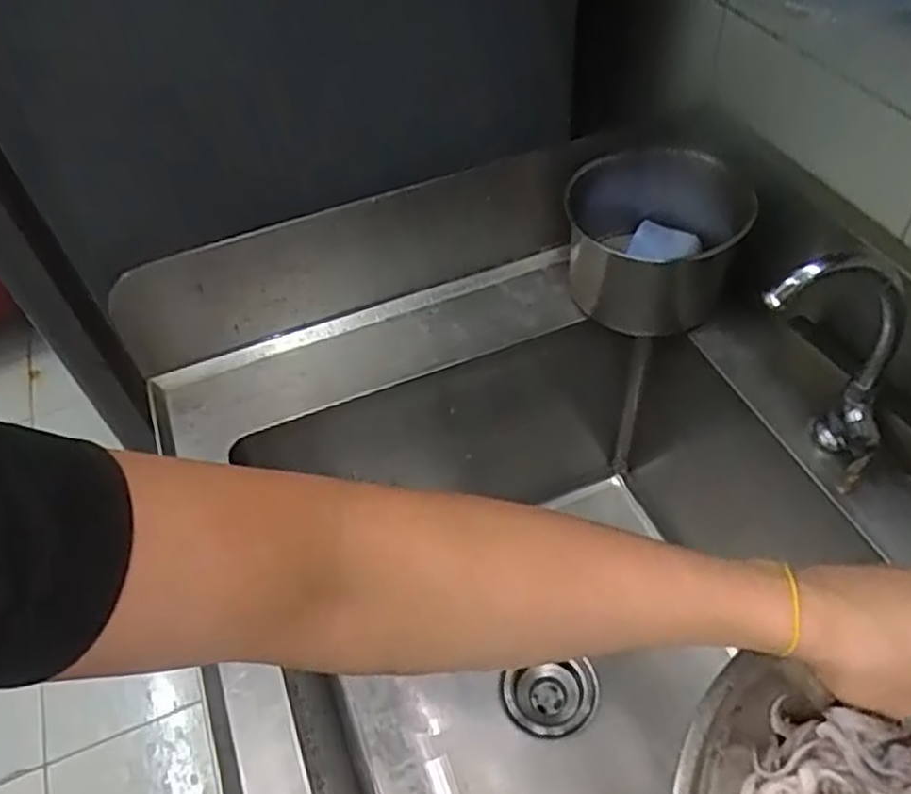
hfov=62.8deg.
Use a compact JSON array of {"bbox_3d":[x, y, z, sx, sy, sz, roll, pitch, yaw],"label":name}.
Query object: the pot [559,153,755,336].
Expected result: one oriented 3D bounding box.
[{"bbox_3d":[0.227,-0.193,0.859,0.187,0.124,0.211,5,51,10],"label":"pot"}]

